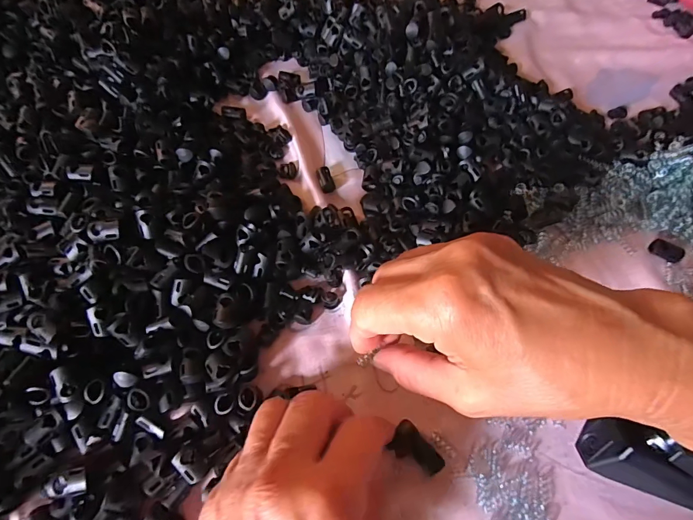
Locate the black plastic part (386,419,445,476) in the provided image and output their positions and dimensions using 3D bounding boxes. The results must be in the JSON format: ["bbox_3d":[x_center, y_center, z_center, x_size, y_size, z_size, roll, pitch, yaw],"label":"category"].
[{"bbox_3d":[0.041,0.112,0.228,0.019,0.007,0.033,-38,71,-18],"label":"black plastic part"}]

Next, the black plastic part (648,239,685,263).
[{"bbox_3d":[0.239,-0.007,0.289,0.021,0.008,0.013,42,70,16],"label":"black plastic part"}]

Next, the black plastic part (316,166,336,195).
[{"bbox_3d":[-0.017,-0.063,0.309,0.011,0.010,0.020,-18,66,-10],"label":"black plastic part"}]

